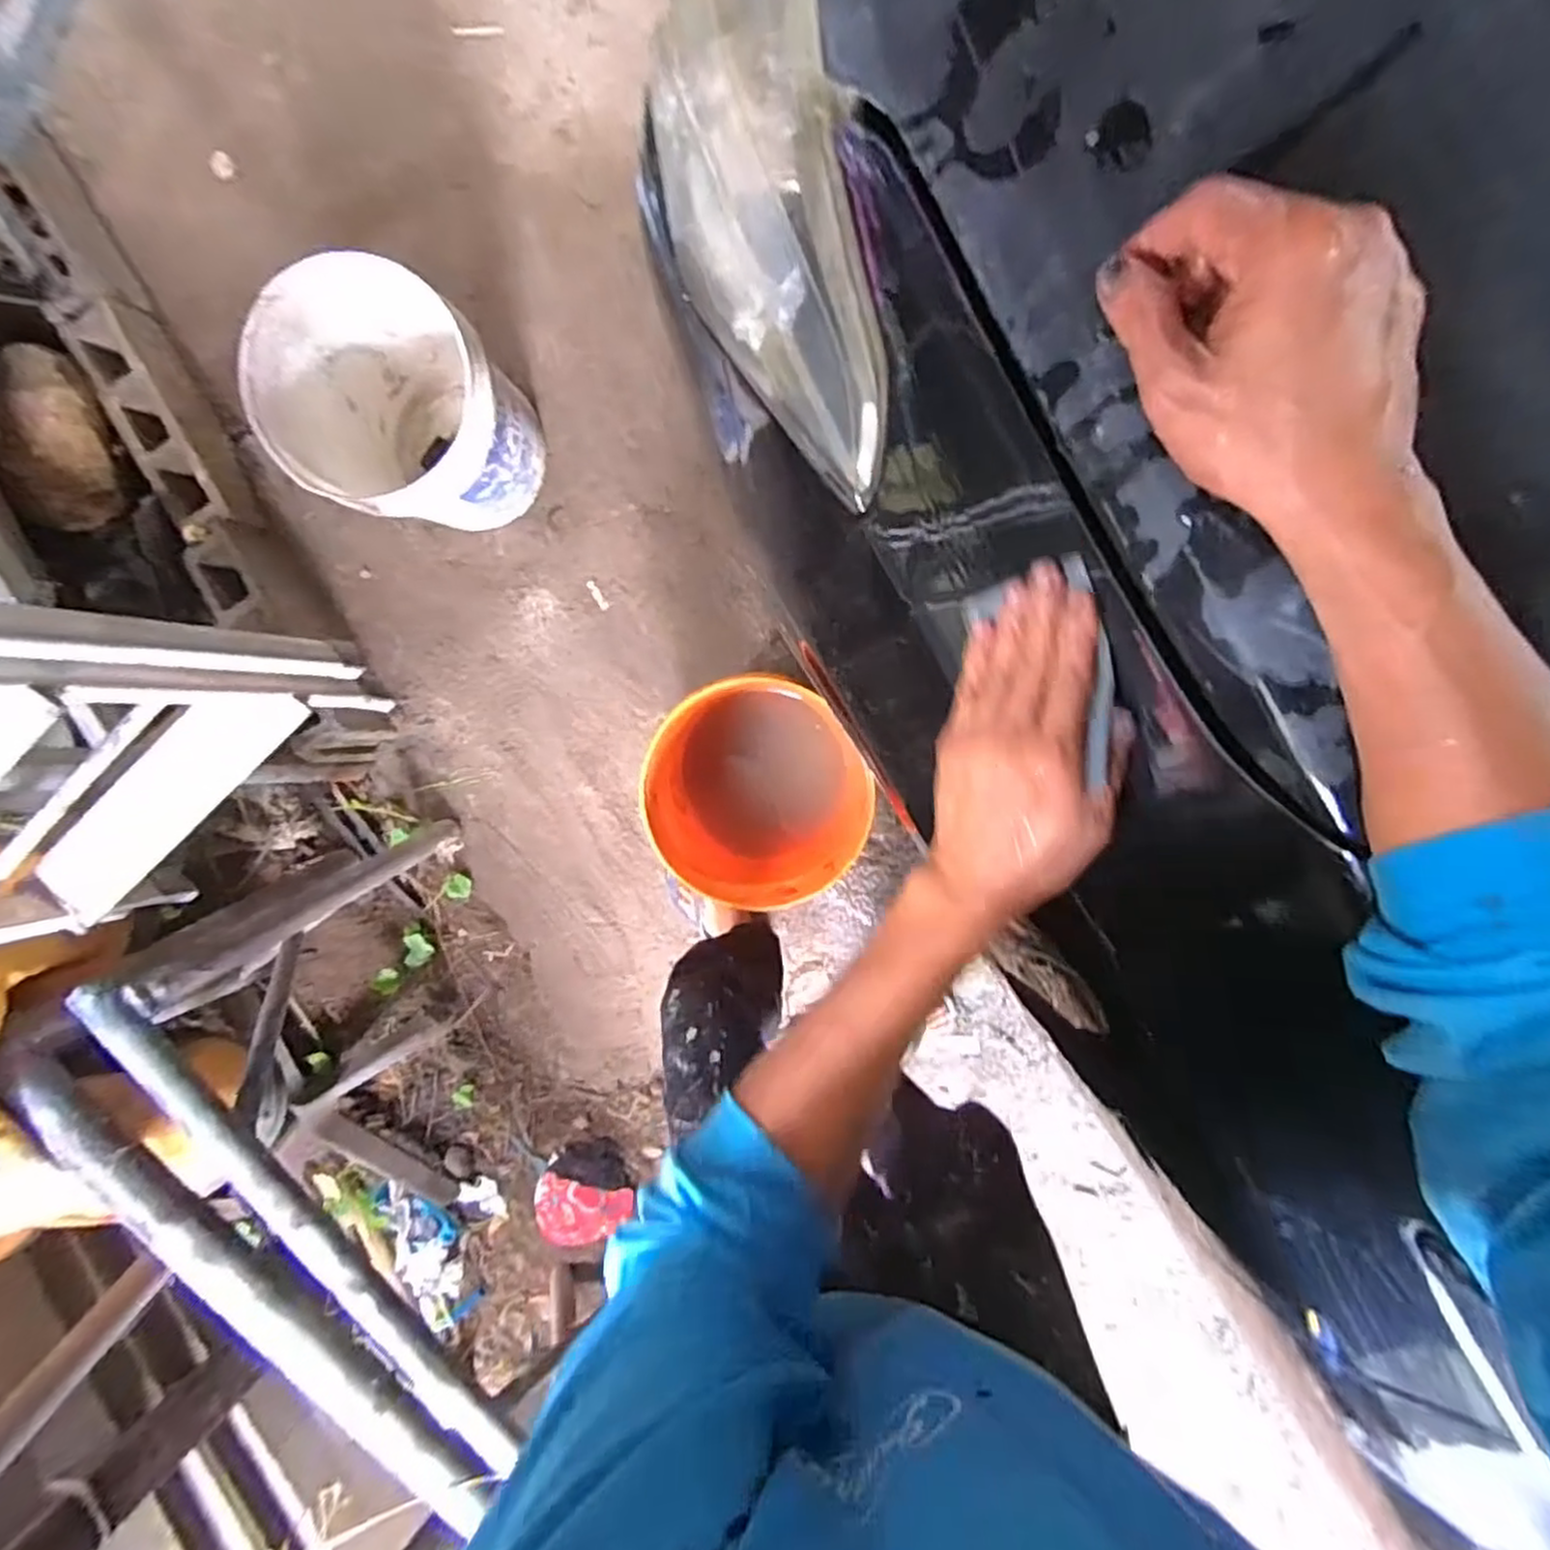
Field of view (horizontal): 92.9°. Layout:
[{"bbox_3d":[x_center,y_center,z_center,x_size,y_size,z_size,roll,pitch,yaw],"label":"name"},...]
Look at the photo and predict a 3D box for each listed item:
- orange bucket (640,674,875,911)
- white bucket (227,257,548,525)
[{"bbox_3d":[-0.016,0.017,1.082,0.294,0.324,0.273,0,92,8],"label":"orange bucket"},{"bbox_3d":[-0.520,-0.517,1.076,0.287,0.328,0.283,0,92,8],"label":"white bucket"}]

